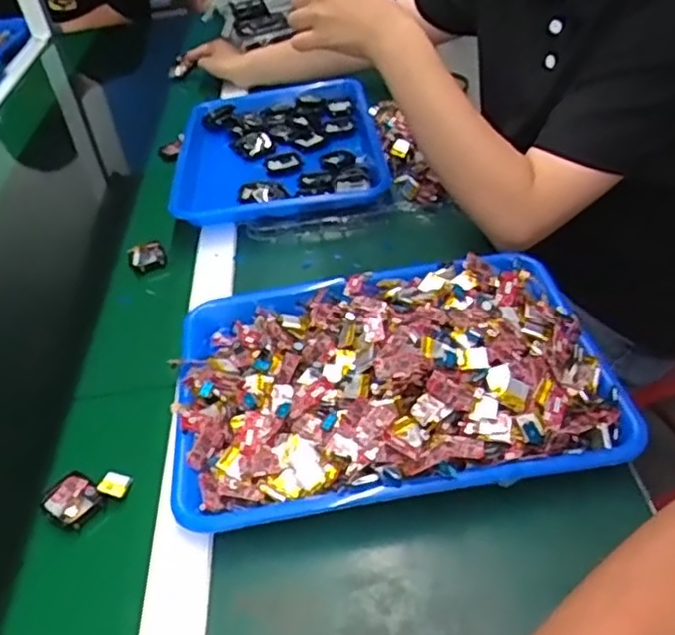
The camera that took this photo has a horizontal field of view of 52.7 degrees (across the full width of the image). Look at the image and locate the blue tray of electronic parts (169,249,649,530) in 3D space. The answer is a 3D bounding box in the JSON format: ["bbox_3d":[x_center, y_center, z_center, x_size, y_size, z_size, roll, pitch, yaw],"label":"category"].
[{"bbox_3d":[0.036,0.036,0.545,0.329,0.068,0.250,-10,39,-2],"label":"blue tray of electronic parts"}]

